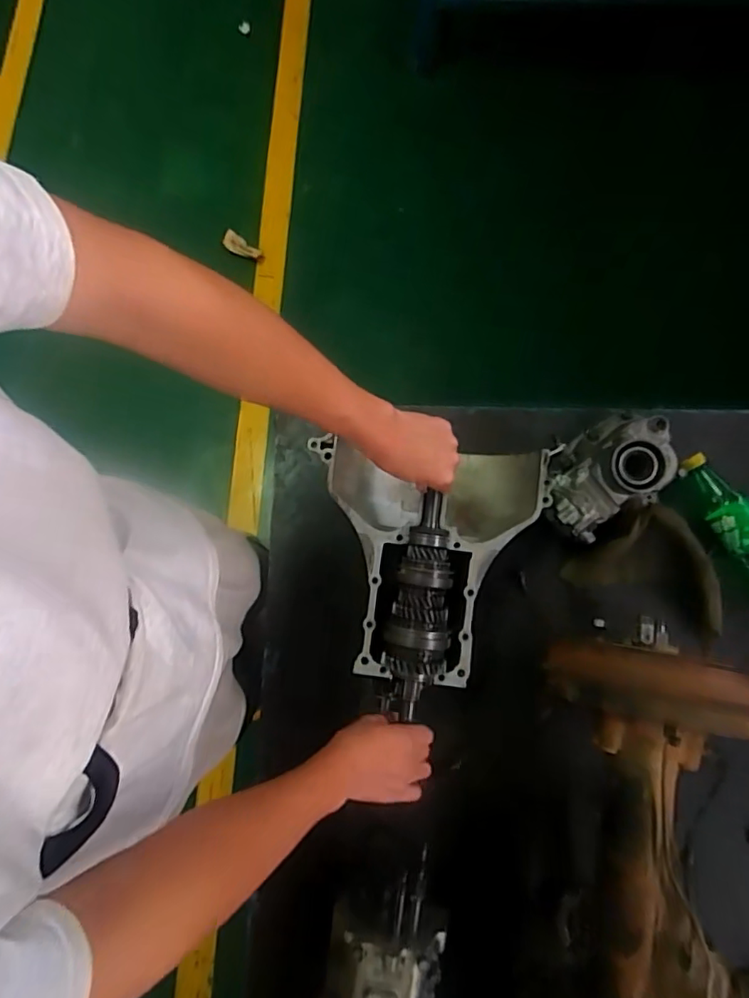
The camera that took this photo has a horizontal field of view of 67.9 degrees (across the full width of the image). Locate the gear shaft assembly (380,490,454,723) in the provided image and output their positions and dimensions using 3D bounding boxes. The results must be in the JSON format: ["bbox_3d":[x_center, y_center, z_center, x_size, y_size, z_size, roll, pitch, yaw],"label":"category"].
[{"bbox_3d":[0.053,0.131,0.665,0.075,0.074,0.268,9,89,3],"label":"gear shaft assembly"}]

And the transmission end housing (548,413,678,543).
[{"bbox_3d":[0.311,-0.040,0.731,0.191,0.108,0.125,-32,80,-5],"label":"transmission end housing"}]

